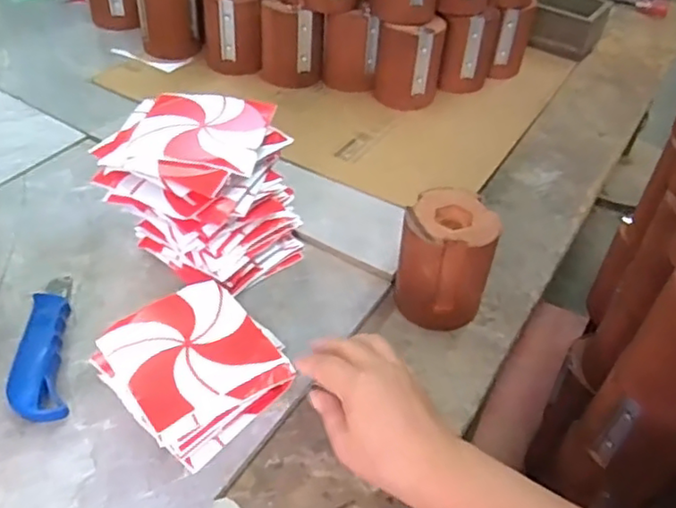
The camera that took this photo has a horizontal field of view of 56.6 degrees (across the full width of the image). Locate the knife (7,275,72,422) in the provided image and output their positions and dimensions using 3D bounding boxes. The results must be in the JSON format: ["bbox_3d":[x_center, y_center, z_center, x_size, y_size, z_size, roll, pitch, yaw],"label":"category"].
[{"bbox_3d":[-0.232,0.067,0.493,0.038,0.024,0.153,-9,46,-15],"label":"knife"}]

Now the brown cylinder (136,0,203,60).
[{"bbox_3d":[-0.228,-0.324,0.847,0.077,0.099,0.065,-10,46,-16],"label":"brown cylinder"}]

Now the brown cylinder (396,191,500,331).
[{"bbox_3d":[0.092,0.005,0.545,0.077,0.097,0.070,12,44,6],"label":"brown cylinder"}]

